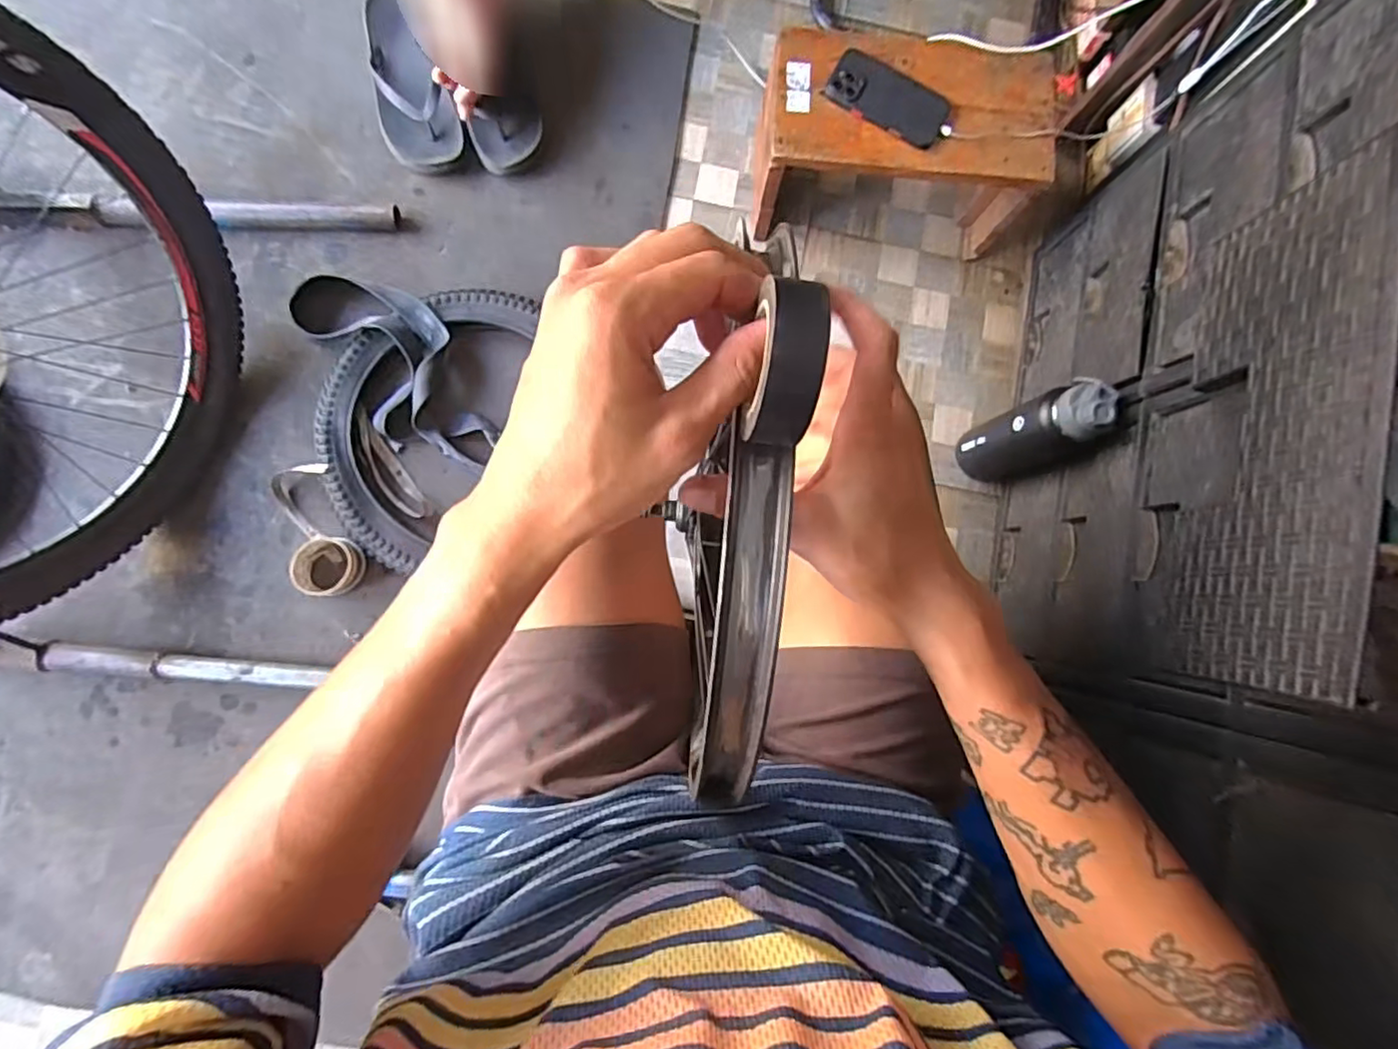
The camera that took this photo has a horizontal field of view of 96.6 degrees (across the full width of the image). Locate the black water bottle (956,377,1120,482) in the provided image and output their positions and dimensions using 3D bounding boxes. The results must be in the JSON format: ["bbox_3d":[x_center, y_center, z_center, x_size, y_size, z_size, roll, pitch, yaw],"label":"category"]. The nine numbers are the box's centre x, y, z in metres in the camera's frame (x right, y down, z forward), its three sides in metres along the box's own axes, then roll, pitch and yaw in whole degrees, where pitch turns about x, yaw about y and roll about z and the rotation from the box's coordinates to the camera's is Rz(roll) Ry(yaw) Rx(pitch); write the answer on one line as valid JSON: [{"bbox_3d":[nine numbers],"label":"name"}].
[{"bbox_3d":[0.488,-0.127,0.915,0.079,0.308,0.102,-18,87,-7],"label":"black water bottle"}]

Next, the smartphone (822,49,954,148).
[{"bbox_3d":[0.261,-0.588,0.856,0.166,0.017,0.095,27,83,-2],"label":"smartphone"}]

